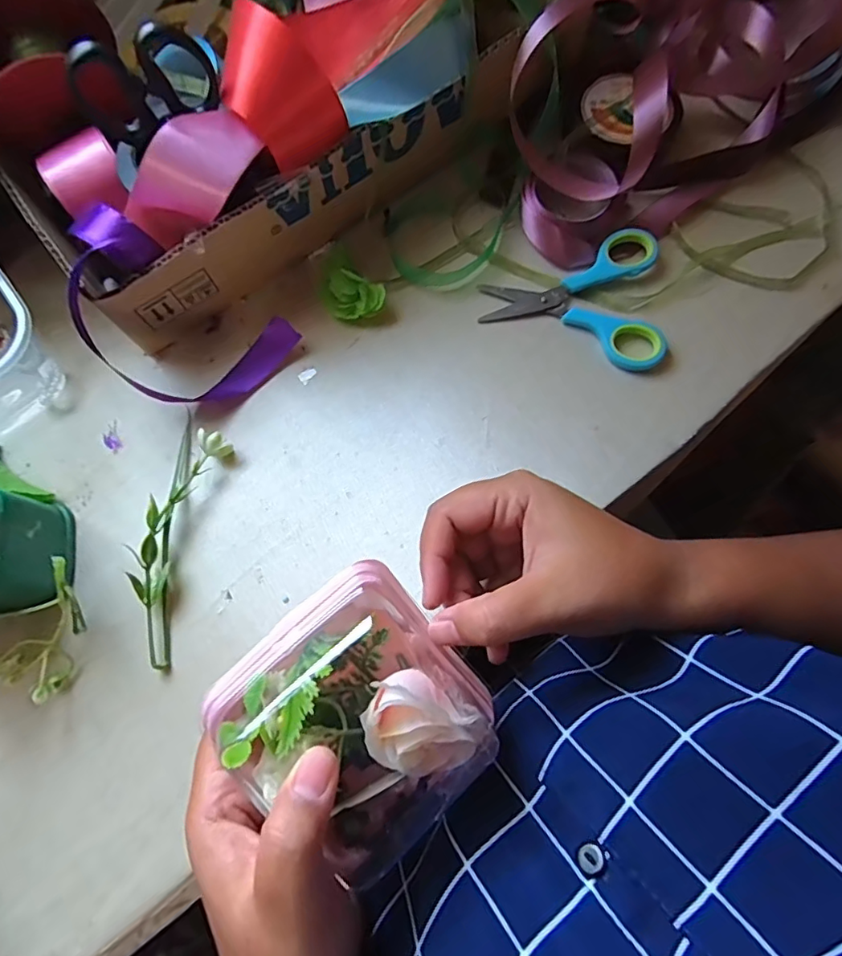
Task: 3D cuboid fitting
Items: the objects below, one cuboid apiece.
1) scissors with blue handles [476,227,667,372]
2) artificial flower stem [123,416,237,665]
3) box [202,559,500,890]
[{"bbox_3d":[0.102,-0.120,0.335,0.113,0.011,0.086,19,78,5],"label":"scissors with blue handles"},{"bbox_3d":[-0.142,0.032,0.304,0.035,0.021,0.139,10,77,3],"label":"artificial flower stem"},{"bbox_3d":[-0.022,0.093,0.207,0.084,0.047,0.096,-40,79,-8],"label":"box"}]

